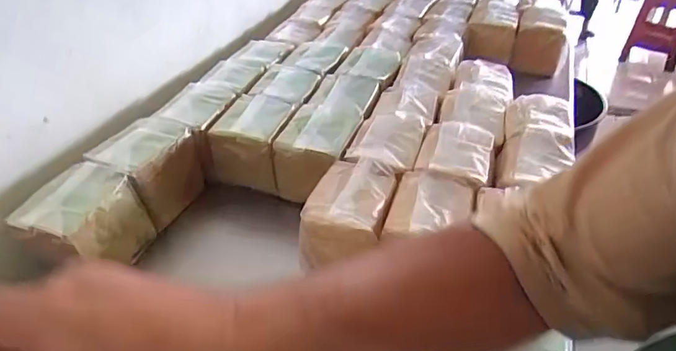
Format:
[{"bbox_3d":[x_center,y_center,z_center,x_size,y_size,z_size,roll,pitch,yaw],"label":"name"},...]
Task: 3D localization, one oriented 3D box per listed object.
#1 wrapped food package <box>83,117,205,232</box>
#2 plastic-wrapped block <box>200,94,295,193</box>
[{"bbox_3d":[-0.298,-0.004,0.770,0.118,0.131,0.138,21,42,25],"label":"wrapped food package"},{"bbox_3d":[-0.147,-0.059,0.828,0.117,0.102,0.138,7,38,9],"label":"plastic-wrapped block"}]

